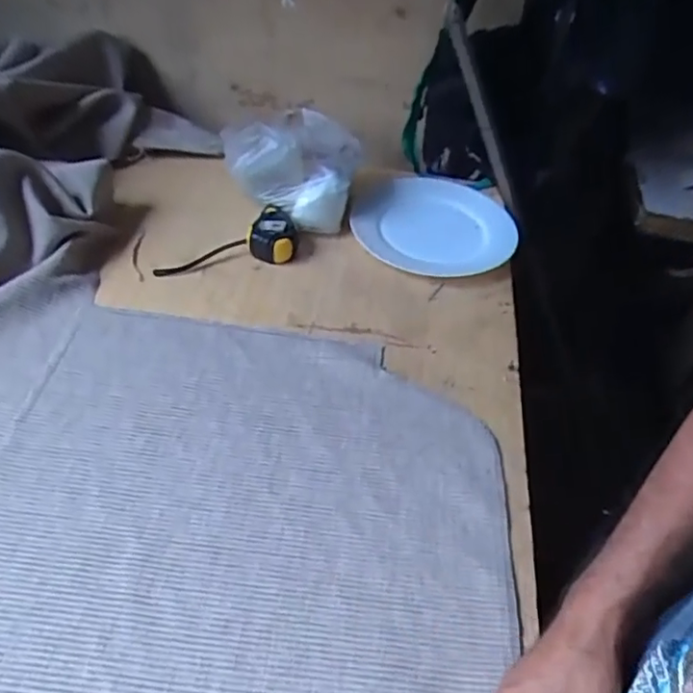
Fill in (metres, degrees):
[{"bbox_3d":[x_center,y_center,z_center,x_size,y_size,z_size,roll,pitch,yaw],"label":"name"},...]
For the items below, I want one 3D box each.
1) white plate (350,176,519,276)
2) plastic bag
[{"bbox_3d":[0.125,-0.187,0.905,0.229,0.039,0.233,4,46,-4],"label":"white plate"},{"bbox_3d":[-0.061,-0.269,0.897,0.184,0.121,0.173,35,52,24],"label":"plastic bag"}]

